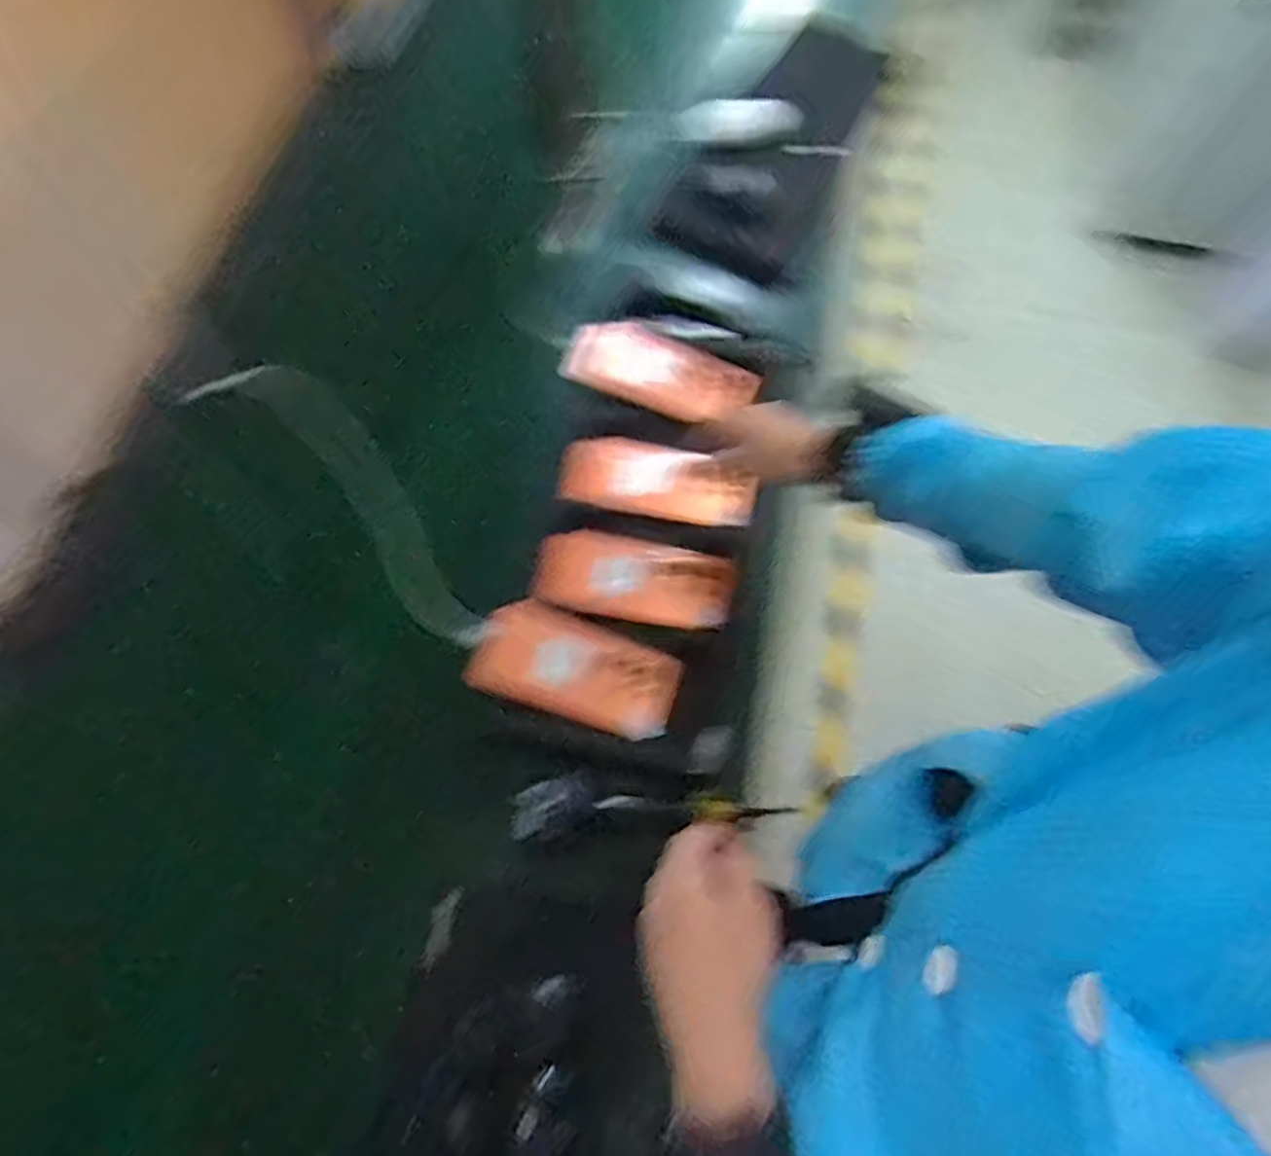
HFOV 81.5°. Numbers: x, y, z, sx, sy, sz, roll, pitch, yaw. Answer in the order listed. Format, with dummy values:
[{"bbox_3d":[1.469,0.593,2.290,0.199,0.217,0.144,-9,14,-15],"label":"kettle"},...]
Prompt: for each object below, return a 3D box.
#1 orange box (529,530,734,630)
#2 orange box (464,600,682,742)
[{"bbox_3d":[0.000,-0.001,0.739,0.192,0.029,0.085,10,68,4],"label":"orange box"},{"bbox_3d":[-0.052,0.082,0.689,0.183,0.026,0.092,16,67,7],"label":"orange box"}]

